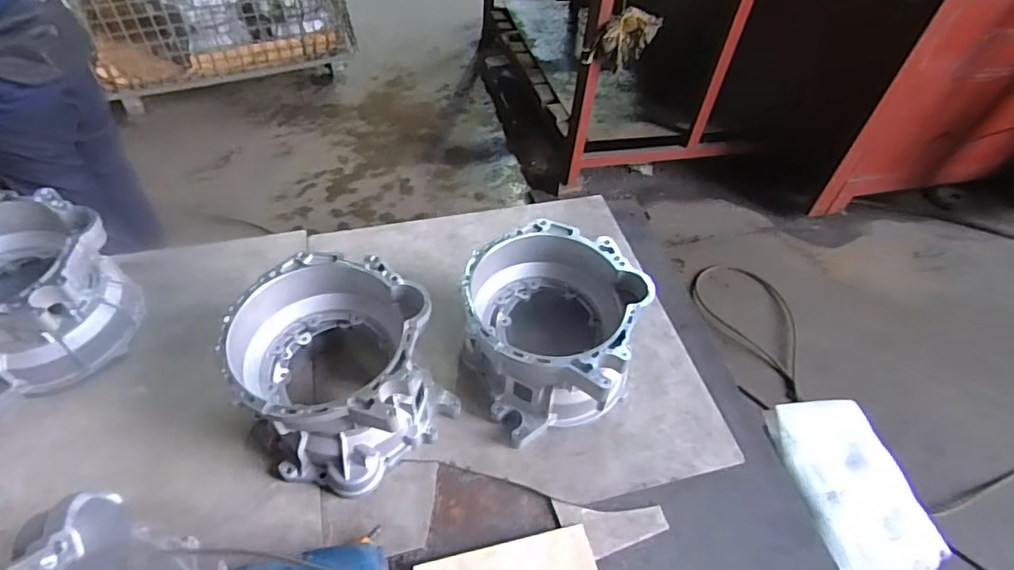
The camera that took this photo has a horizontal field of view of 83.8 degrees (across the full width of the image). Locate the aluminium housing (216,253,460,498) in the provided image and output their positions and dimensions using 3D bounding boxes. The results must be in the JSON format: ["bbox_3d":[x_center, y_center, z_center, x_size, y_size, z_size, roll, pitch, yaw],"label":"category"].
[{"bbox_3d":[-0.295,0.153,1.016,0.350,0.238,0.311,35,56,23],"label":"aluminium housing"}]

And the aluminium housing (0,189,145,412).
[{"bbox_3d":[-0.940,0.020,1.111,0.318,0.267,0.338,2,49,-2],"label":"aluminium housing"}]

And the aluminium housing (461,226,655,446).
[{"bbox_3d":[0.080,0.090,1.084,0.324,0.233,0.330,2,49,-2],"label":"aluminium housing"}]

